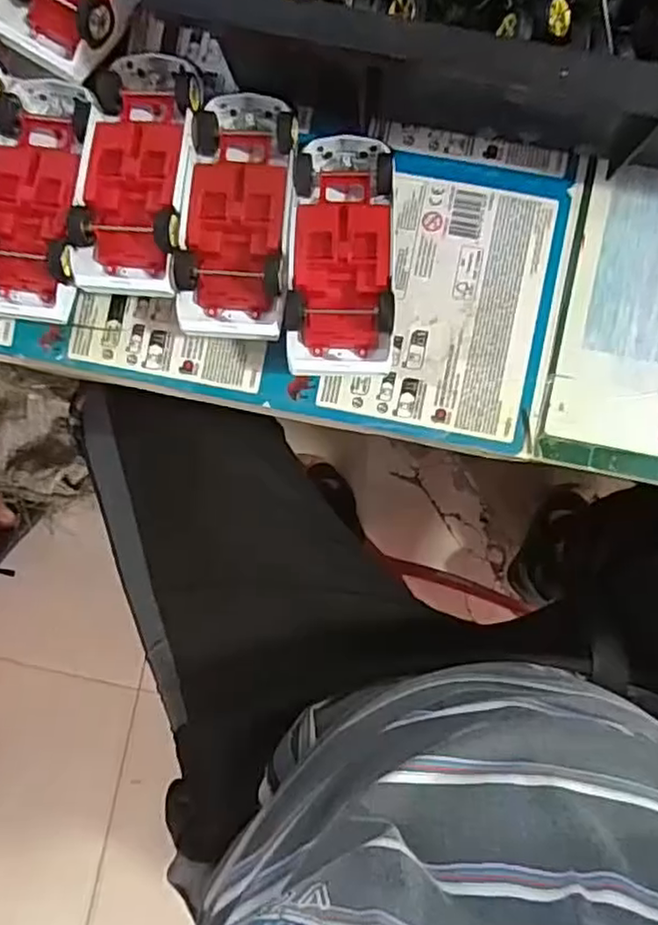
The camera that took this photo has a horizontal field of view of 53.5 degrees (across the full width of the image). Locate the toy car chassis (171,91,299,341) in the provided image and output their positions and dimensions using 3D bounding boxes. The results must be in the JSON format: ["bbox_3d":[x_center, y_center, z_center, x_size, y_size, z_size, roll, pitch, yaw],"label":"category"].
[{"bbox_3d":[-0.048,-0.130,0.342,0.058,0.036,0.131,4,90,3],"label":"toy car chassis"}]

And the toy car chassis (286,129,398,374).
[{"bbox_3d":[0.007,-0.107,0.340,0.057,0.039,0.128,1,90,3],"label":"toy car chassis"}]

